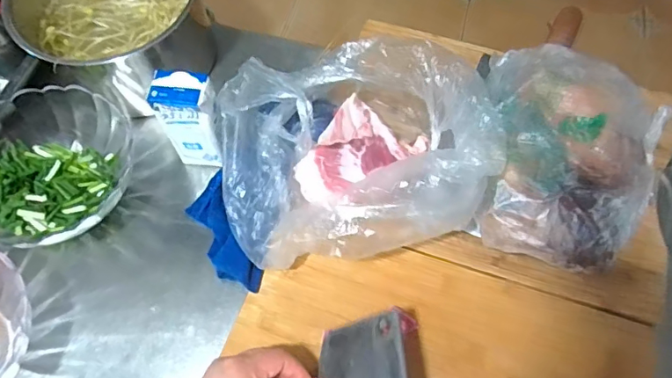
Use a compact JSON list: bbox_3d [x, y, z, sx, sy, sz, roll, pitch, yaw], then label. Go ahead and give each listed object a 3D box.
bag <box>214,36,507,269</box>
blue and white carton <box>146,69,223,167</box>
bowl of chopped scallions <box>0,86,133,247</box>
[{"bbox_3d":[0.016,-0.037,0.528,0.261,0.118,0.209,-14,64,-7],"label":"bag"},{"bbox_3d":[-0.155,-0.074,0.563,0.064,0.127,0.046,7,63,3],"label":"blue and white carton"},{"bbox_3d":[-0.327,-0.026,0.575,0.219,0.061,0.194,30,67,14],"label":"bowl of chopped scallions"}]

